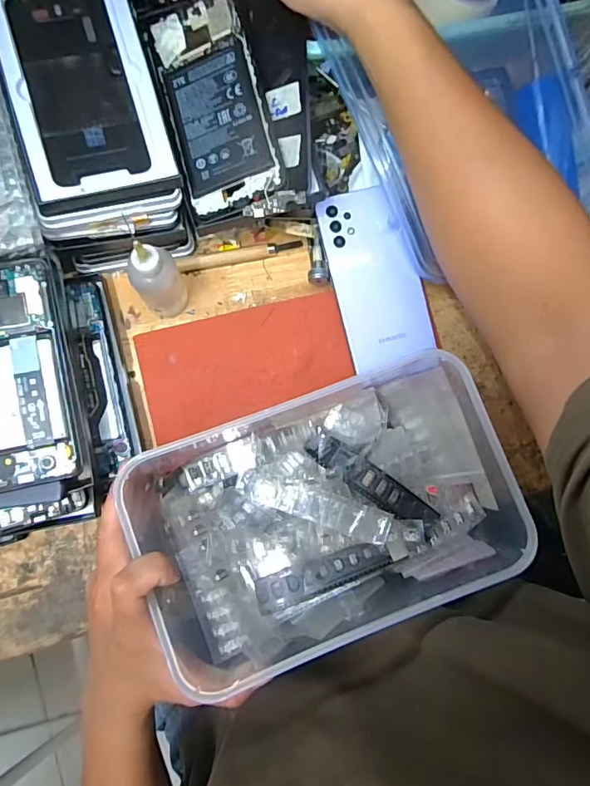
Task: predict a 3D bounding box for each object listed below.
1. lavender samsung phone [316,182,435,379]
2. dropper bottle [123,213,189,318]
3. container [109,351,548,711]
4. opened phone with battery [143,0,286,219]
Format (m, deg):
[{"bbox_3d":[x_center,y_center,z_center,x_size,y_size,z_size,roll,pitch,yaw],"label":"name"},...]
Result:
[{"bbox_3d":[0.068,-0.097,0.397,0.072,0.009,0.143,-15,94,-1],"label":"lavender samsung phone"},{"bbox_3d":[-0.103,-0.085,0.346,0.033,0.107,0.027,-17,86,-6],"label":"dropper bottle"},{"bbox_3d":[0.021,0.084,0.339,0.250,0.064,0.166,-19,86,-6],"label":"container"},{"bbox_3d":[-0.062,-0.221,0.356,0.073,0.007,0.170,-15,87,11],"label":"opened phone with battery"}]

